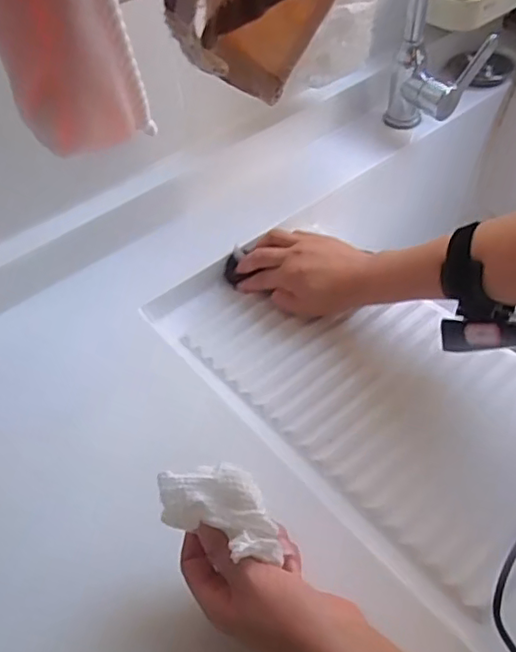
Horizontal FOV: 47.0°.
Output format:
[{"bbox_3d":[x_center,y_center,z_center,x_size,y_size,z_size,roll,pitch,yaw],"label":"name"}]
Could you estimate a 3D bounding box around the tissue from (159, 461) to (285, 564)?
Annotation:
[{"bbox_3d":[-0.022,0.109,0.365,0.077,0.028,0.043,20,54,18],"label":"tissue"}]

